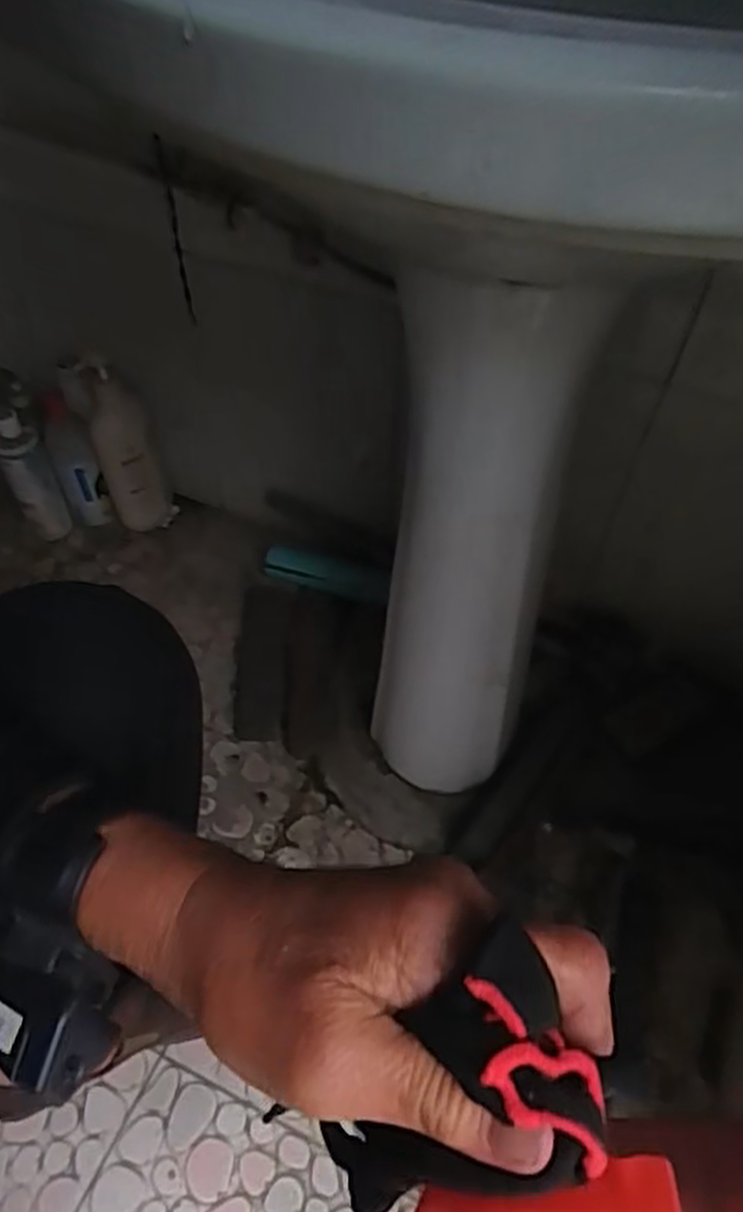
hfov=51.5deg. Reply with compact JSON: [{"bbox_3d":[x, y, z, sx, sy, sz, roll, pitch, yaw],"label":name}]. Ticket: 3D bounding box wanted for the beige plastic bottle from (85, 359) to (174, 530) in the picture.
[{"bbox_3d":[-0.317,-0.195,1.013,0.078,0.243,0.060,-15,55,-12],"label":"beige plastic bottle"}]

